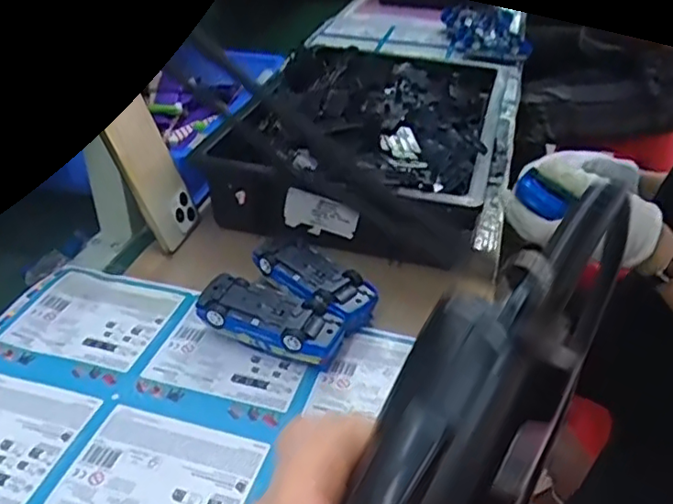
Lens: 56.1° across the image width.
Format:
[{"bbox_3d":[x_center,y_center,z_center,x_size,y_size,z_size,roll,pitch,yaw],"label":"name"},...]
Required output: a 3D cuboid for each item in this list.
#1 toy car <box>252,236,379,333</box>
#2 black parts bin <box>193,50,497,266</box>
[{"bbox_3d":[-0.020,0.033,0.607,0.056,0.041,0.131,-29,45,-36],"label":"toy car"},{"bbox_3d":[0.055,-0.181,0.852,0.327,0.102,0.515,10,36,12],"label":"black parts bin"}]

